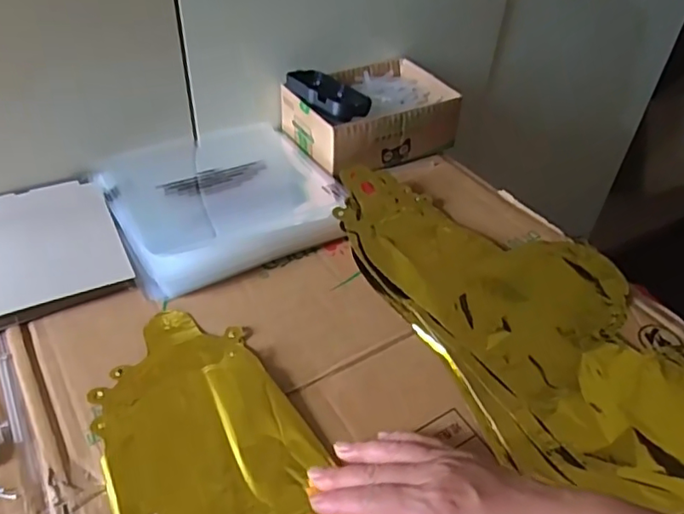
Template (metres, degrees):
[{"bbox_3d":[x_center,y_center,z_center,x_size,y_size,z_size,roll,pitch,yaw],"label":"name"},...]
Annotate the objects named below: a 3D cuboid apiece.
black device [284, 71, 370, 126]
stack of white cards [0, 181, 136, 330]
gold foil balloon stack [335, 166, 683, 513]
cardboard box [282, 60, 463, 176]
[{"bbox_3d":[-0.017,-0.186,0.651,0.060,0.025,0.108,-23,49,-27],"label":"black device"},{"bbox_3d":[-0.315,-0.001,0.526,0.205,0.012,0.167,-22,49,-26],"label":"stack of white cards"},{"bbox_3d":[0.170,0.050,0.497,0.222,0.028,0.437,-26,51,-29],"label":"gold foil balloon stack"},{"bbox_3d":[0.037,-0.171,0.699,0.183,0.064,0.132,-21,48,-25],"label":"cardboard box"}]

